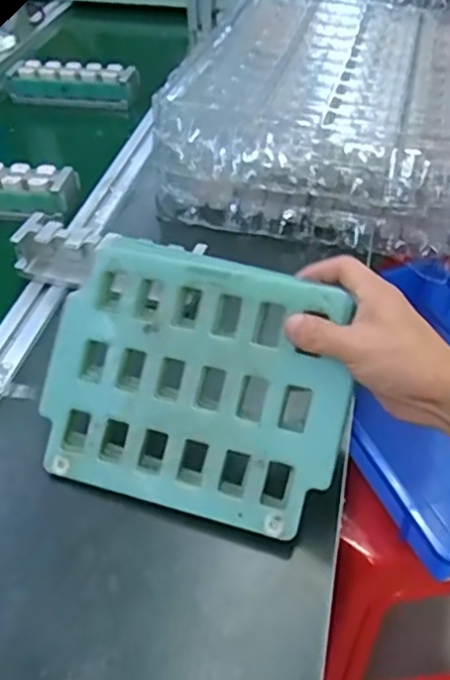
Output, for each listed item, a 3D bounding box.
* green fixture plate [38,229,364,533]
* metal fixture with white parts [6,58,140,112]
[{"bbox_3d":[-0.023,0.029,0.494,0.224,0.010,0.187,13,87,16],"label":"green fixture plate"},{"bbox_3d":[-0.232,-0.393,1.022,0.197,0.053,0.048,8,44,9],"label":"metal fixture with white parts"}]

